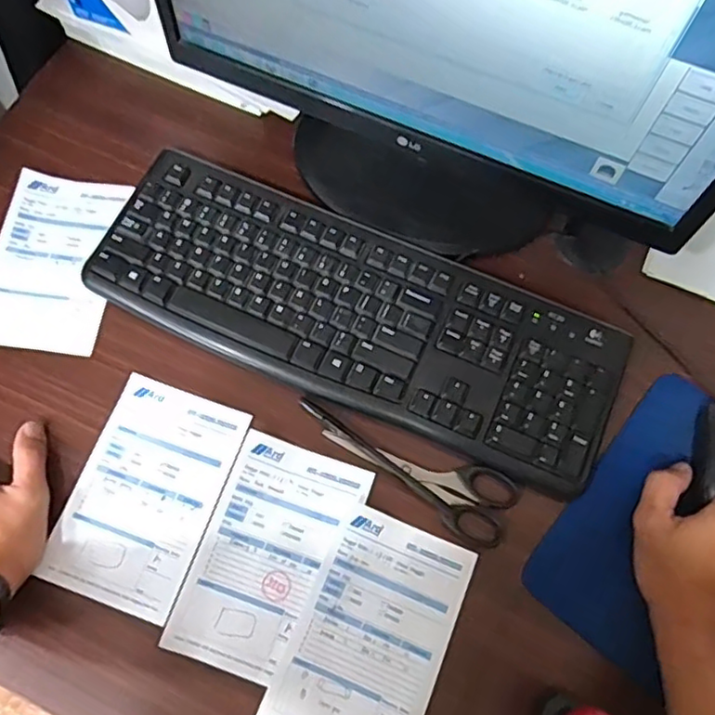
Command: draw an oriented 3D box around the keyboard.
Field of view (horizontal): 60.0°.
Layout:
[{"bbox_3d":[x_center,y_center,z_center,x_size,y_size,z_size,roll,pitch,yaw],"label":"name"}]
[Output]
[{"bbox_3d":[-0.003,-0.037,0.512,0.429,0.019,0.149,22,71,7],"label":"keyboard"}]

